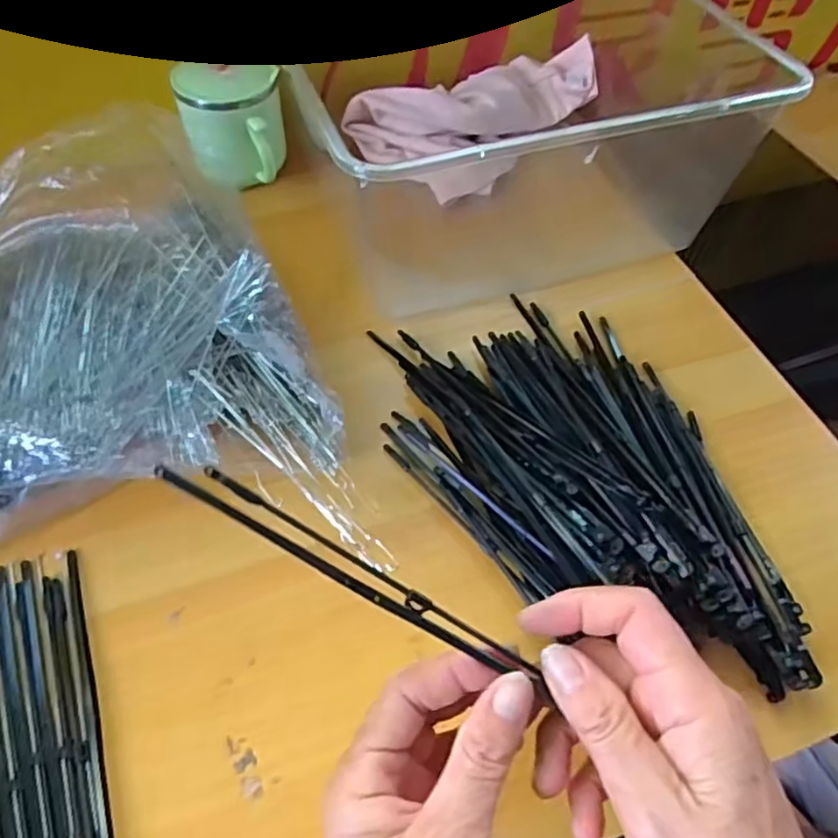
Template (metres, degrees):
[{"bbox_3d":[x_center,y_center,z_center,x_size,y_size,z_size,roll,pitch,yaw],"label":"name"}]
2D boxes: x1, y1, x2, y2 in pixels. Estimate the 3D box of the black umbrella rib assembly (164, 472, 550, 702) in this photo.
[{"bbox_3d":[-0.019,0.058,0.240,0.162,0.008,0.012,32,60,-5],"label":"black umbrella rib assembly"}]

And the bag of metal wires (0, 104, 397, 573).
[{"bbox_3d":[-0.162,-0.059,0.403,0.227,0.076,0.305,-9,58,-7],"label":"bag of metal wires"}]

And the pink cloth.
[{"bbox_3d":[0.050,-0.276,0.572,0.133,0.049,0.191,40,64,21],"label":"pink cloth"}]

